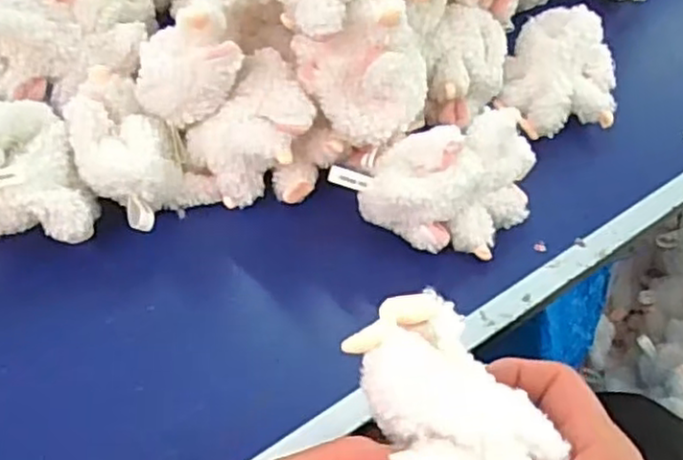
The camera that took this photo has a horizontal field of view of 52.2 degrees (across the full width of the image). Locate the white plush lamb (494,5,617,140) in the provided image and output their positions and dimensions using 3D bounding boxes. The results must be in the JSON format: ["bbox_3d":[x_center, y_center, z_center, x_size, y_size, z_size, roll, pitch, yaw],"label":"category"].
[{"bbox_3d":[0.183,-0.129,0.583,0.089,0.066,0.111,15,49,8],"label":"white plush lamb"}]

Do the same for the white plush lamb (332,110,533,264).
[{"bbox_3d":[0.068,-0.029,0.478,0.136,0.074,0.072,-5,49,-10],"label":"white plush lamb"}]

